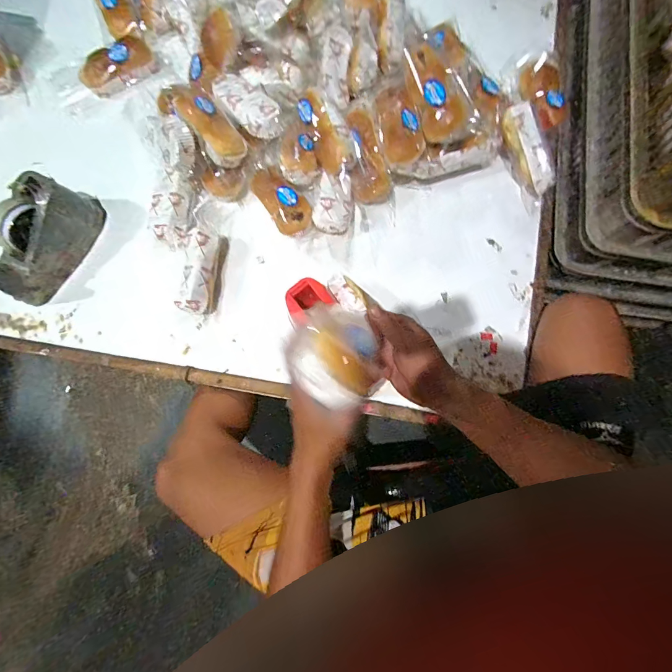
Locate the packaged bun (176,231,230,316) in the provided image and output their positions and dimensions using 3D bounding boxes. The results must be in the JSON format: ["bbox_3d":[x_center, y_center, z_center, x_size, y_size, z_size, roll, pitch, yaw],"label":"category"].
[{"bbox_3d":[-0.234,-0.108,0.592,0.068,0.065,0.146,6,80,3],"label":"packaged bun"}]

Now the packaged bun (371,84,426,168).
[{"bbox_3d":[0.100,-0.341,0.566,0.070,0.036,0.118,-20,79,-2],"label":"packaged bun"}]

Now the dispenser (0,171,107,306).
[{"bbox_3d":[-0.491,-0.163,0.579,0.072,0.113,0.213,27,81,6],"label":"dispenser"}]

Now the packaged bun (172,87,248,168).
[{"bbox_3d":[-0.210,-0.352,0.578,0.064,0.036,0.156,-39,96,-7],"label":"packaged bun"}]

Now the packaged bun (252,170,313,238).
[{"bbox_3d":[-0.093,-0.231,0.607,0.063,0.043,0.130,-35,80,-5],"label":"packaged bun"}]

